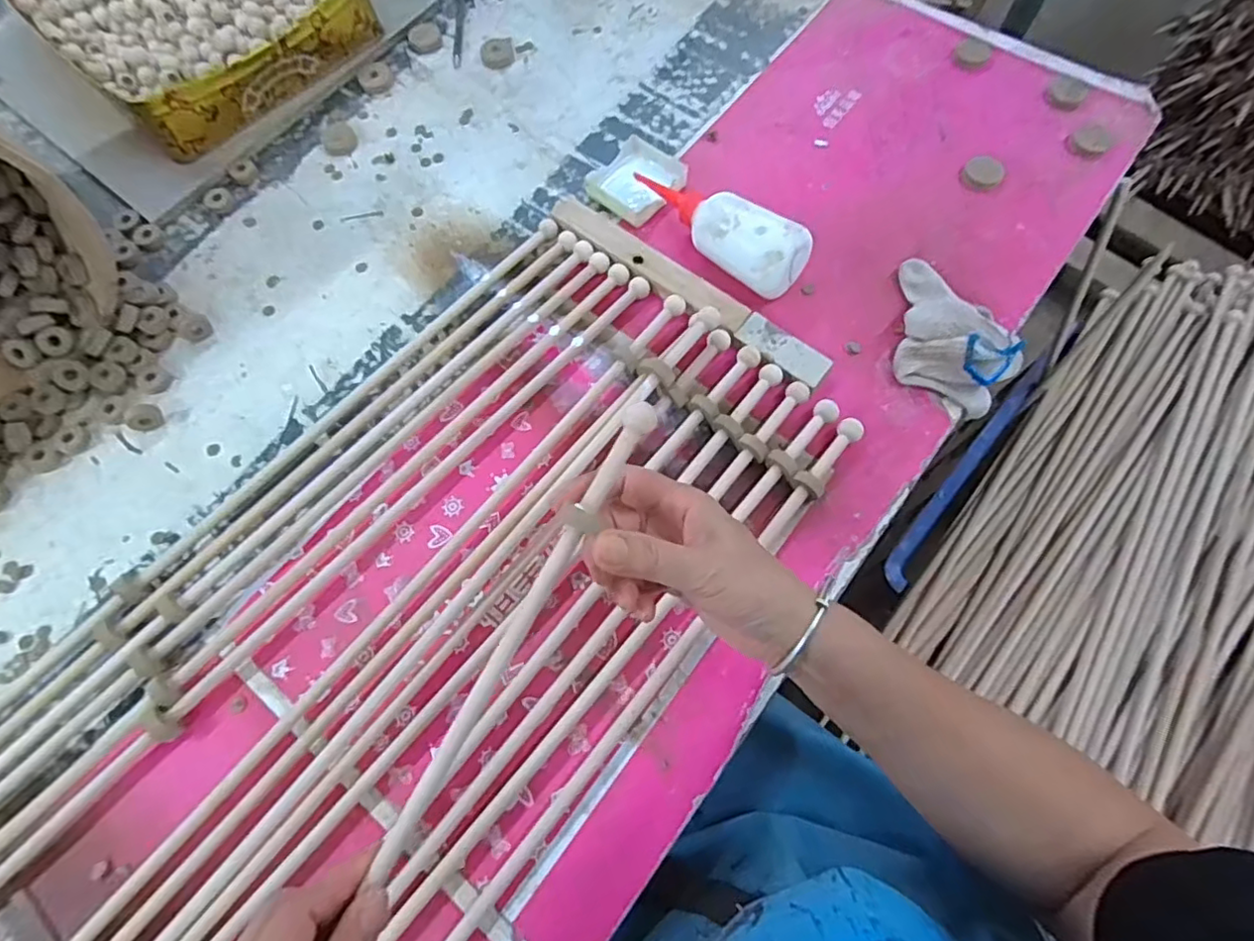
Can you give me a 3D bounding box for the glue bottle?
[{"bbox_3d":[0.071,-0.216,0.546,0.178,0.060,0.056,34,74,14],"label":"glue bottle"}]

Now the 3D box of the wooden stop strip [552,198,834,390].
[{"bbox_3d":[0.051,-0.164,0.546,0.290,0.017,0.035,38,75,15],"label":"wooden stop strip"}]

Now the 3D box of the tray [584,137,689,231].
[{"bbox_3d":[0.009,-0.279,0.591,0.077,0.013,0.078,38,75,15],"label":"tray"}]

